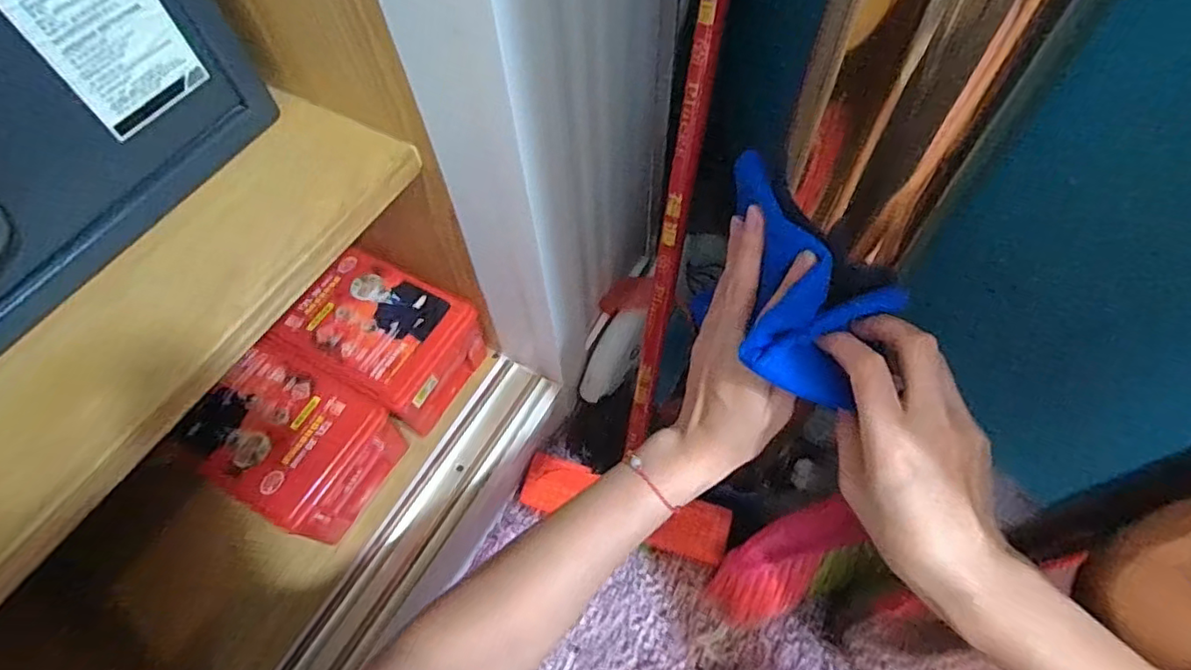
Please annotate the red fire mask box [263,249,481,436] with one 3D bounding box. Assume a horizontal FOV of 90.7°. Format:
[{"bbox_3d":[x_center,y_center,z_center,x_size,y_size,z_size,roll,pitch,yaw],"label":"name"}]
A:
[{"bbox_3d":[-0.223,0.016,0.660,0.149,0.118,0.134,25,63,16],"label":"red fire mask box"}]

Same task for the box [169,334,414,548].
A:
[{"bbox_3d":[-0.299,0.117,0.605,0.174,0.116,0.138,26,63,17],"label":"box"}]

